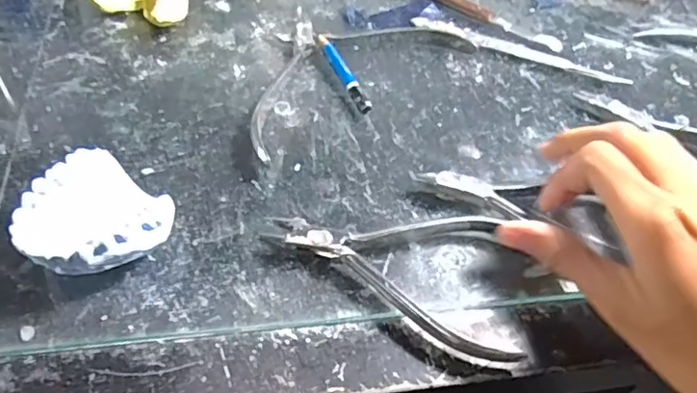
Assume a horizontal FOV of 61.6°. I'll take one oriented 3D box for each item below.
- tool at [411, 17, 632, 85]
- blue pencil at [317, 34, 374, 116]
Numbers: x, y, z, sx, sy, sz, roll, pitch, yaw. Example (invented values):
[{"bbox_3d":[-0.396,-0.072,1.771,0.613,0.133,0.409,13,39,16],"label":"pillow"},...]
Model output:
[{"bbox_3d":[0.108,-0.092,0.371,0.137,0.005,0.012,20,53,9],"label":"tool"},{"bbox_3d":[-0.003,-0.070,0.340,0.007,0.011,0.062,-19,56,-19],"label":"blue pencil"}]

